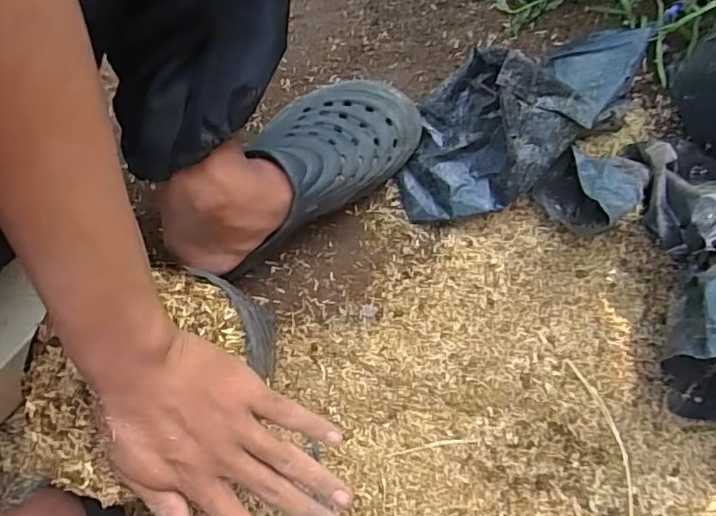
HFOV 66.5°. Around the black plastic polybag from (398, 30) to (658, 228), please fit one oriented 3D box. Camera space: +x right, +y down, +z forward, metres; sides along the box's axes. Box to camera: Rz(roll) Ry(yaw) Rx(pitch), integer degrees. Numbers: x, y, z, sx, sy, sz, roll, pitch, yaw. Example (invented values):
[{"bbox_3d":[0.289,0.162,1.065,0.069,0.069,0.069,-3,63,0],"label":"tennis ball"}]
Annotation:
[{"bbox_3d":[0.163,-0.134,0.514,0.217,0.100,0.204,9,79,1],"label":"black plastic polybag"}]

